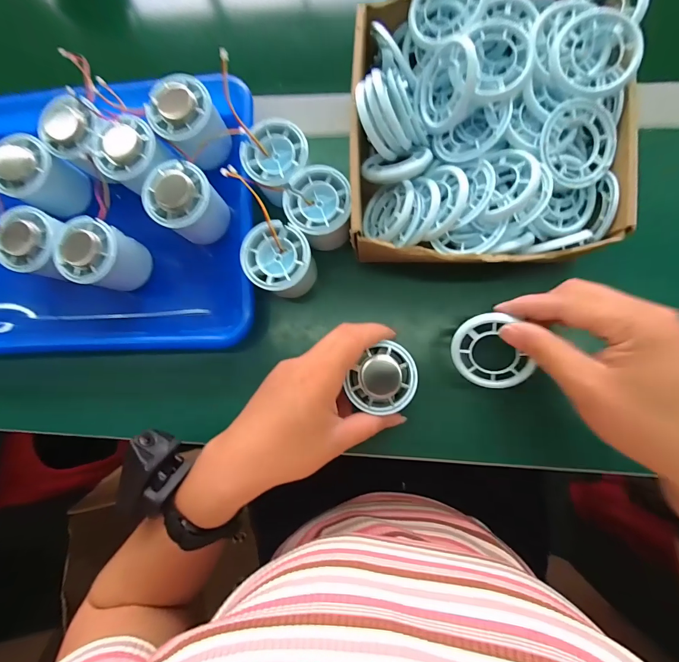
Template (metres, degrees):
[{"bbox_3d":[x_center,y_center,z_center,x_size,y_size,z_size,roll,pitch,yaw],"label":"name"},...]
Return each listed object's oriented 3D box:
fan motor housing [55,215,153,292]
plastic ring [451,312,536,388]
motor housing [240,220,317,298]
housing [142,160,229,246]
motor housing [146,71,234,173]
[{"bbox_3d":[-0.212,-0.067,0.312,0.058,0.057,0.052,20,87,7],"label":"fan motor housing"},{"bbox_3d":[0.108,0.016,0.254,0.049,0.004,0.057,-19,99,25],"label":"plastic ring"},{"bbox_3d":[-0.049,-0.059,0.301,0.052,0.047,0.057,-1,85,6],"label":"motor housing"},{"bbox_3d":[-0.130,-0.109,0.308,0.052,0.059,0.055,-1,85,6],"label":"housing"},{"bbox_3d":[-0.130,-0.183,0.311,0.052,0.050,0.057,-1,85,6],"label":"motor housing"}]

